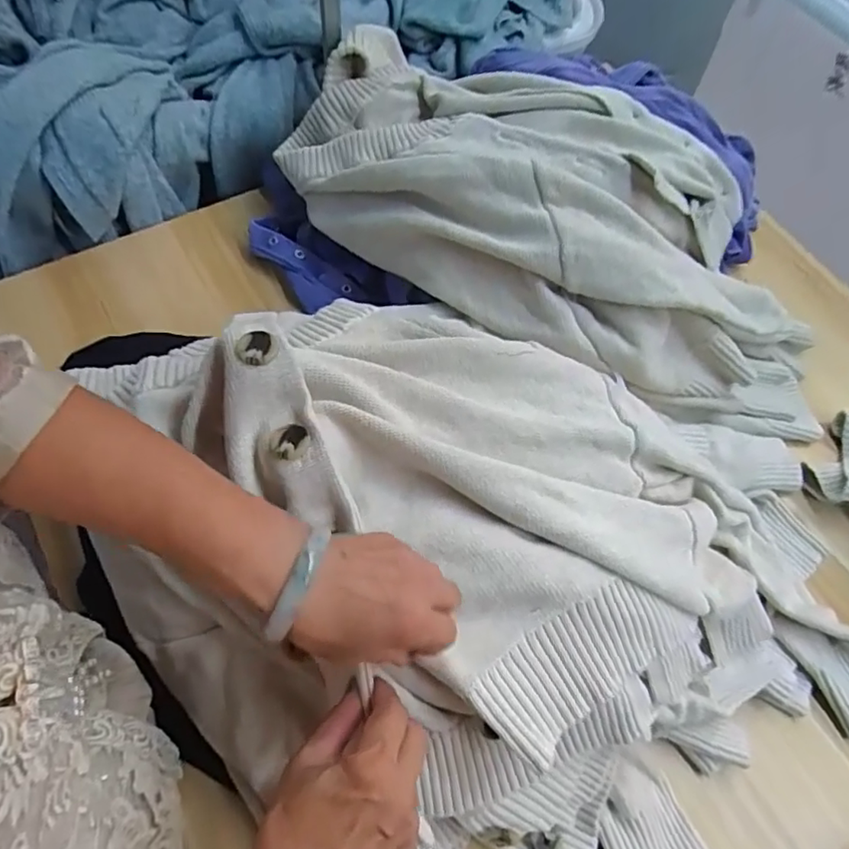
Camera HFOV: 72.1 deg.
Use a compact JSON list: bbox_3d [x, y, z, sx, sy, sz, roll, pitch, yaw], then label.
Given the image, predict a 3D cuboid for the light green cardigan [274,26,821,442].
[{"bbox_3d":[0.150,-0.209,0.644,0.629,0.168,0.287,25,65,8],"label":"light green cardigan"}]

